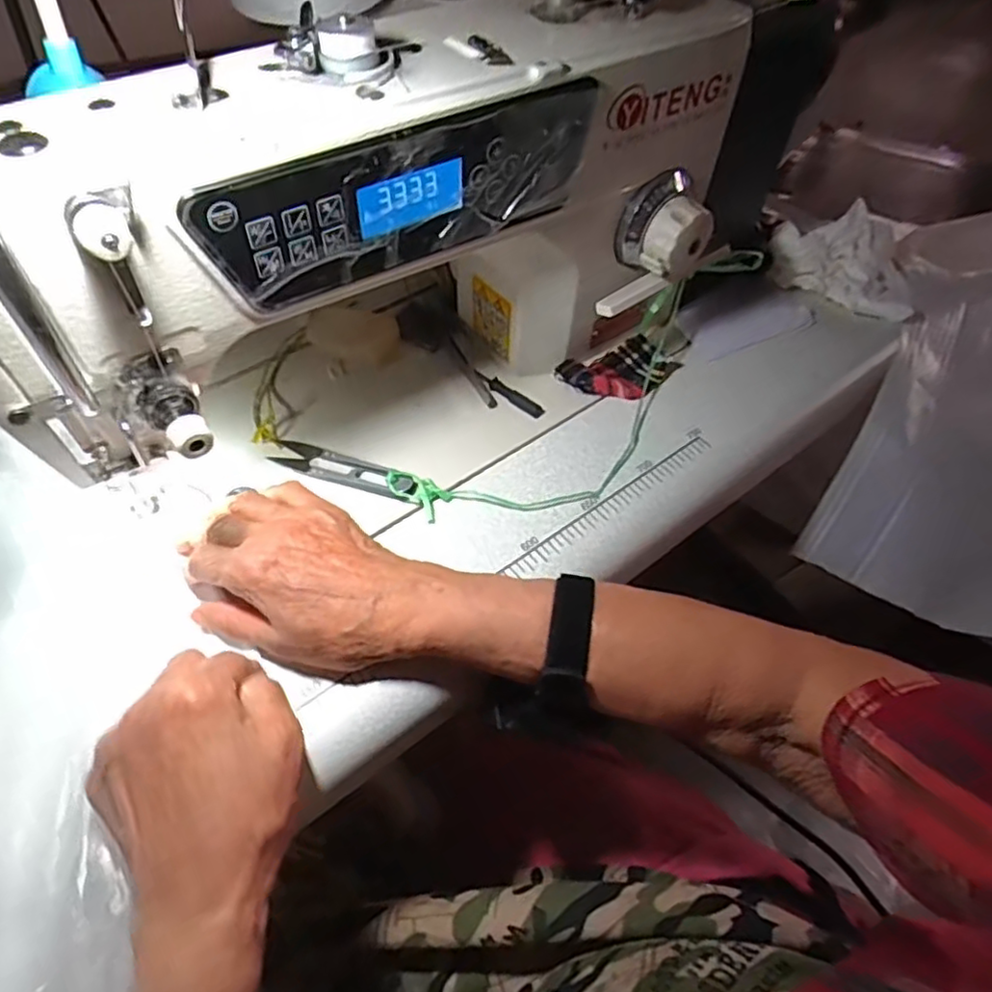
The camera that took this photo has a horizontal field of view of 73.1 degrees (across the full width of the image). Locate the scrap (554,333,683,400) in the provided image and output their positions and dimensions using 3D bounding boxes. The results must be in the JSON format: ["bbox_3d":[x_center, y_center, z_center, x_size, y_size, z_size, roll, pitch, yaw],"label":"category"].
[{"bbox_3d":[0.094,-0.093,0.491,0.087,0.014,0.050,-24,58,-19],"label":"scrap"}]

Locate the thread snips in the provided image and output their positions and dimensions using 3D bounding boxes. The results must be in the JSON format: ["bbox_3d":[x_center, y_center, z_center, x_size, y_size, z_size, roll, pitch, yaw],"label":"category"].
[{"bbox_3d":[-0.097,-0.016,0.433,0.104,0.009,0.023,20,55,13],"label":"thread snips"}]

